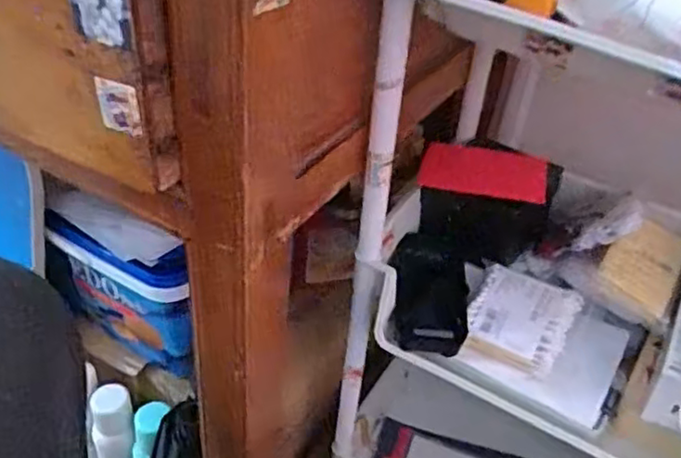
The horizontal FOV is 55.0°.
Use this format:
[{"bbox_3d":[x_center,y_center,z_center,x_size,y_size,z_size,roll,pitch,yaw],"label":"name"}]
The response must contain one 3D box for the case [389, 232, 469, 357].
[{"bbox_3d":[0.068,0.047,0.498,0.056,0.019,0.109,6,39,0],"label":"case"}]

